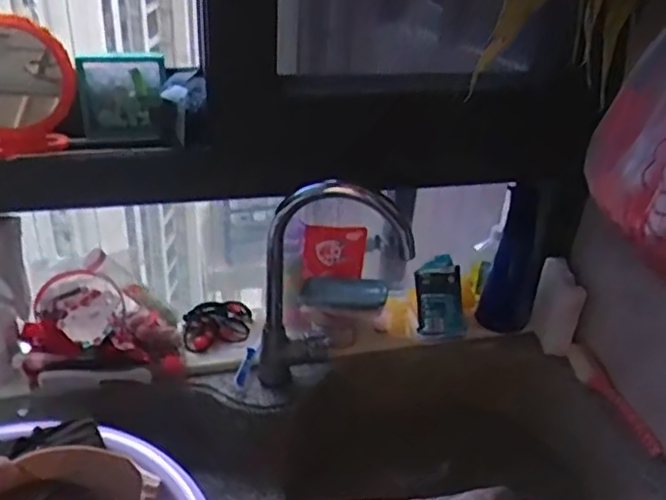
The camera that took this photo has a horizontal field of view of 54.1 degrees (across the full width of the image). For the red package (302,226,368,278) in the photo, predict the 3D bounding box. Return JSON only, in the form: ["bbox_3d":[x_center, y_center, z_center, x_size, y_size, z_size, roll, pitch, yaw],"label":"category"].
[{"bbox_3d":[0.003,0.003,1.067,0.110,0.082,0.018,0,5,-25],"label":"red package"}]

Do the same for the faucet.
[{"bbox_3d":[0.000,0.062,0.910,0.200,0.319,0.074,11,32,10],"label":"faucet"}]

